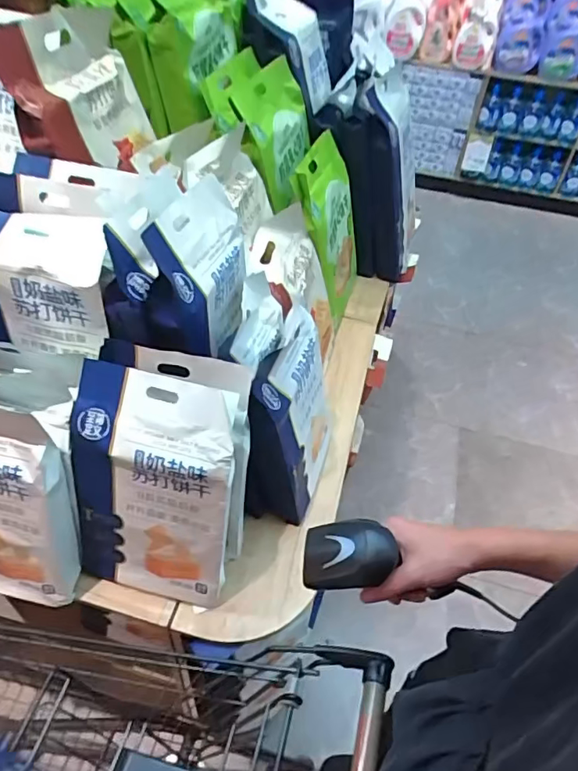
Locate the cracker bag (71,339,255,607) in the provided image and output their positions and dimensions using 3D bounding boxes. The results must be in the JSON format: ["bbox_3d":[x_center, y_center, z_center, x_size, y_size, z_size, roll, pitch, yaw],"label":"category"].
[{"bbox_3d":[-0.191,0.132,0.730,0.252,0.387,0.093,12,29,9],"label":"cracker bag"}]

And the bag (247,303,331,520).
[{"bbox_3d":[0.014,0.054,0.840,0.090,0.286,0.224,16,46,10],"label":"bag"}]

